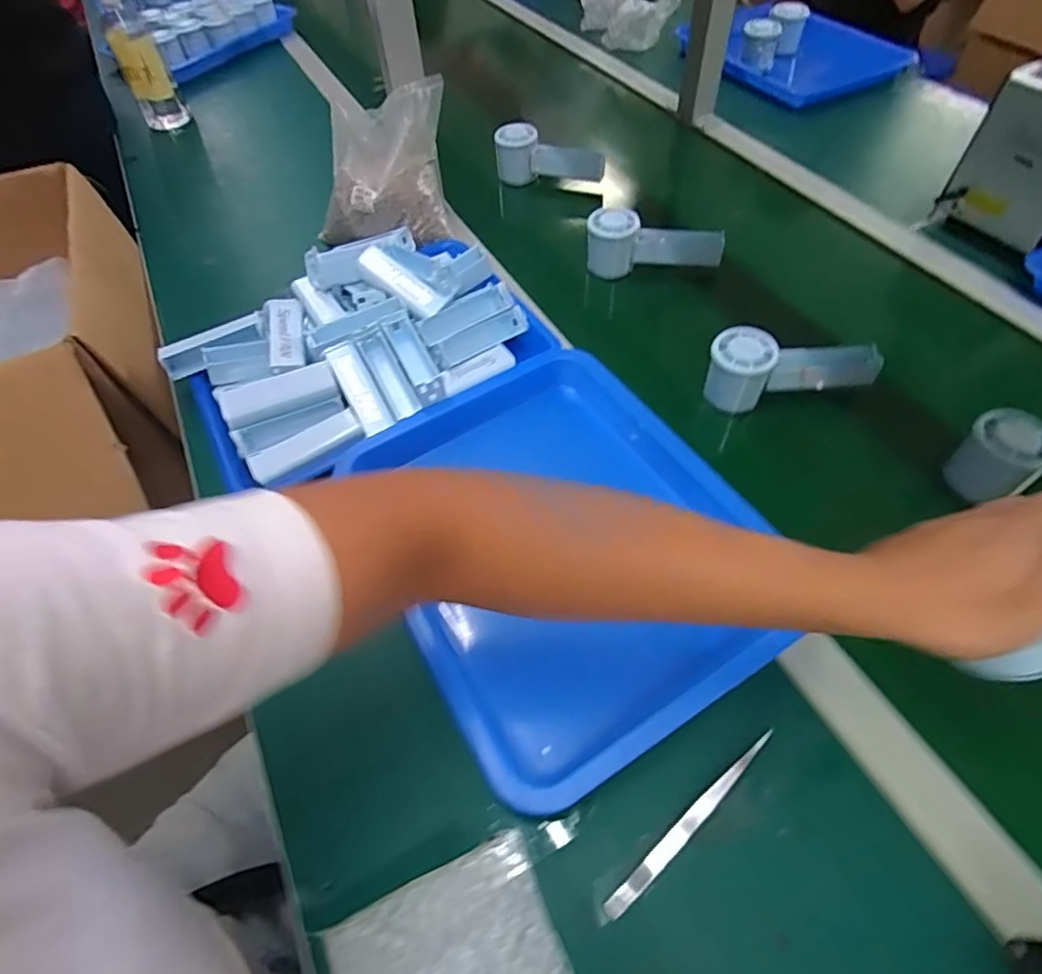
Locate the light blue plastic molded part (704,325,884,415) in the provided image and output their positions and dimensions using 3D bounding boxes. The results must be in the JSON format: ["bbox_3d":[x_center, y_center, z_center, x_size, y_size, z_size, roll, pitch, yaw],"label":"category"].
[{"bbox_3d":[0.247,-0.112,0.541,0.150,0.053,0.050,-7,55,-1],"label":"light blue plastic molded part"}]

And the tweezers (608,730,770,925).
[{"bbox_3d":[0.105,0.202,0.355,0.141,0.009,0.011,-37,61,-20],"label":"tweezers"}]

